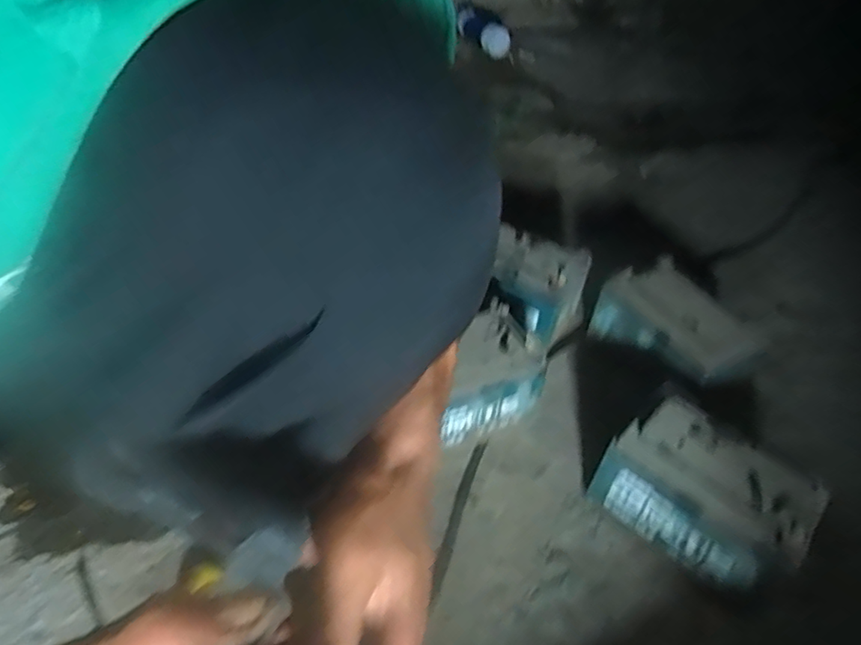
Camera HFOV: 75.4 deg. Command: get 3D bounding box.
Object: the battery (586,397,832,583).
[{"bbox_3d":[0.226,0.147,0.475,0.090,0.104,0.146,-31,54,-34],"label":"battery"}]

